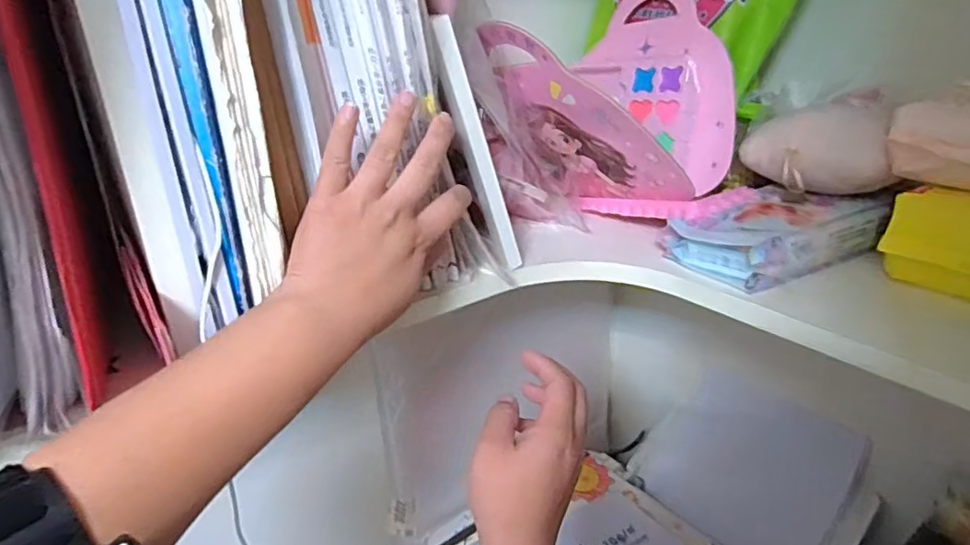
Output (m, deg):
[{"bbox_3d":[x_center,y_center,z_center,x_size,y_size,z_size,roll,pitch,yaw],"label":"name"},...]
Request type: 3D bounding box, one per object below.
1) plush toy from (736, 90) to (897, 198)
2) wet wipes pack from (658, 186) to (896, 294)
[{"bbox_3d":[0.265,-0.101,0.474,0.113,0.066,0.062,16,29,40],"label":"plush toy"},{"bbox_3d":[0.237,-0.033,0.476,0.160,0.042,0.098,-12,23,-21],"label":"wet wipes pack"}]

